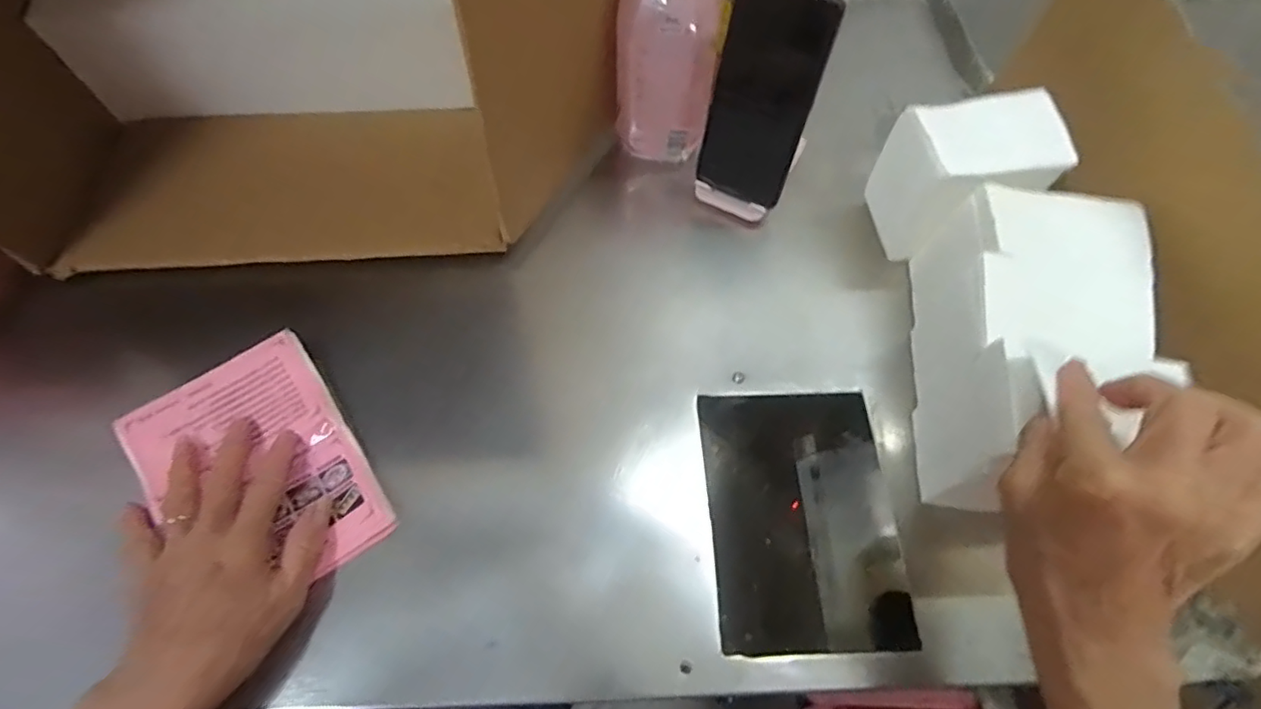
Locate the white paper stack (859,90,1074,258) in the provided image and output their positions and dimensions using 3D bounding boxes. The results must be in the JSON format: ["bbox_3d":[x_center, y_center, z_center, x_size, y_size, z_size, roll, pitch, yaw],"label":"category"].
[{"bbox_3d":[0.255,-0.132,0.469,0.110,0.113,0.072,-6,63,-5],"label":"white paper stack"}]

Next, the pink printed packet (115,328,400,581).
[{"bbox_3d":[-0.244,0.076,0.390,0.121,0.020,0.165,-32,68,-17],"label":"pink printed packet"}]

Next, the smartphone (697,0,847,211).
[{"bbox_3d":[0.099,-0.191,0.455,0.074,0.162,0.005,27,50,13],"label":"smartphone"}]

